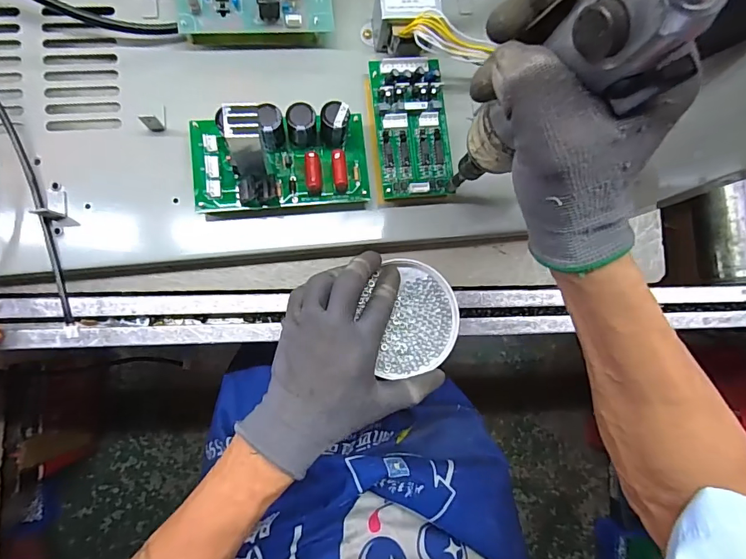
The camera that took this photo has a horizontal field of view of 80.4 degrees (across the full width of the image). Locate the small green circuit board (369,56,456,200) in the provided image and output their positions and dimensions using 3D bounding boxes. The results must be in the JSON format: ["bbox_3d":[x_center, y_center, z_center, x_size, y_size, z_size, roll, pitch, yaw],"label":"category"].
[{"bbox_3d":[0.032,-0.124,0.354,0.058,0.015,0.113,-6,86,-8],"label":"small green circuit board"}]

